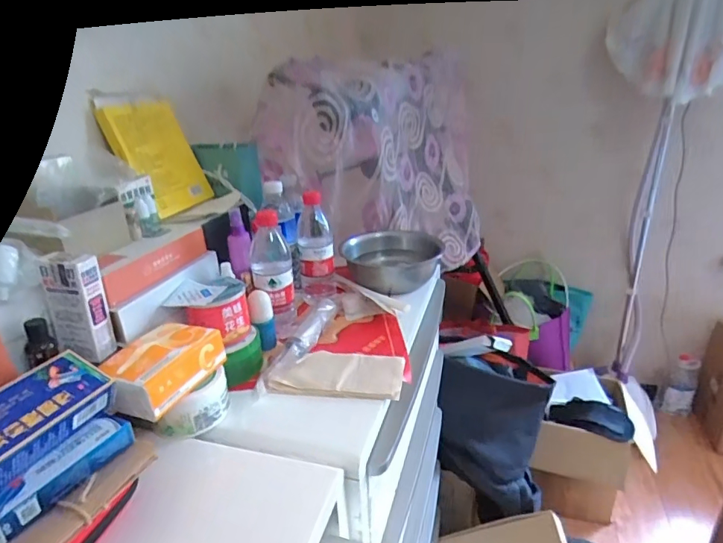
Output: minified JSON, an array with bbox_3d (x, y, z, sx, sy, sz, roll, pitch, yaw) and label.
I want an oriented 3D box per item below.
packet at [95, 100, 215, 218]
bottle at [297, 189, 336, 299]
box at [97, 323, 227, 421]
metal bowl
[{"bbox_3d":[-0.327,-0.188,0.751,0.019,0.181,0.139,-12,24,28],"label":"packet"},{"bbox_3d":[-0.082,-0.042,0.826,0.061,0.192,0.051,-5,24,-2],"label":"bottle"},{"bbox_3d":[-0.230,0.107,0.530,0.085,0.049,0.123,7,26,23],"label":"box"},{"bbox_3d":[0.058,-0.024,0.919,0.189,0.064,0.201,-3,24,1],"label":"metal bowl"}]

